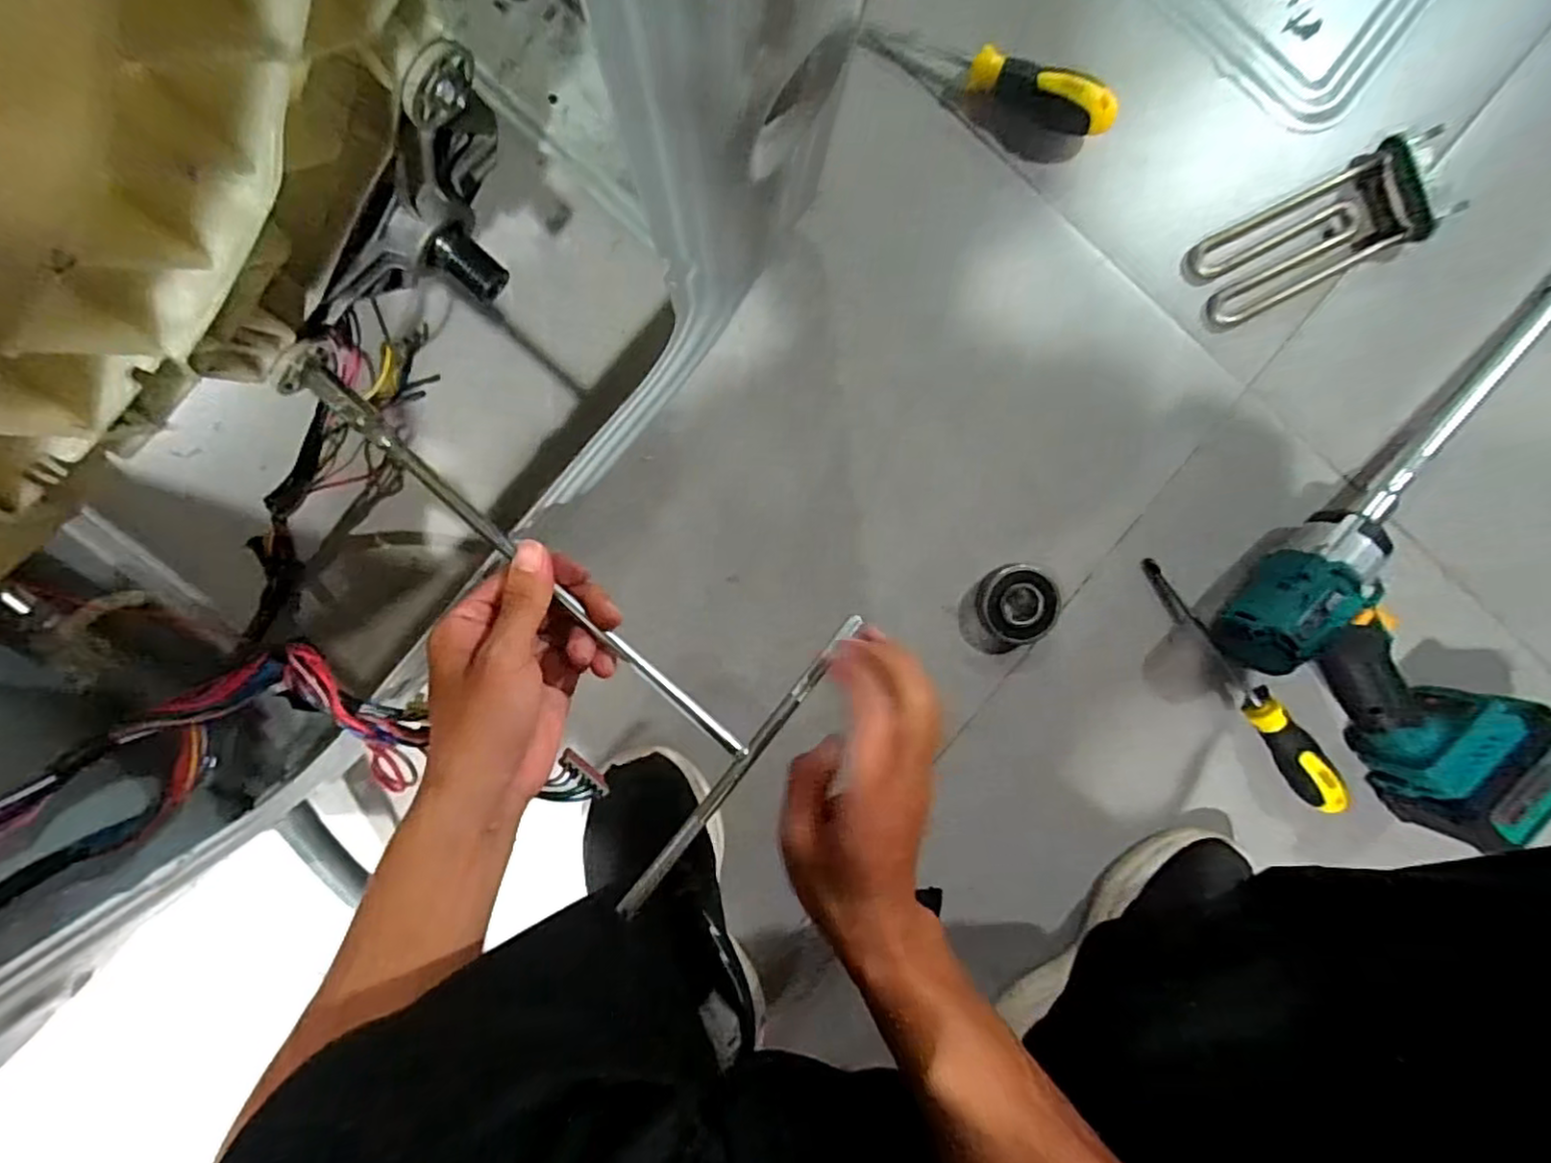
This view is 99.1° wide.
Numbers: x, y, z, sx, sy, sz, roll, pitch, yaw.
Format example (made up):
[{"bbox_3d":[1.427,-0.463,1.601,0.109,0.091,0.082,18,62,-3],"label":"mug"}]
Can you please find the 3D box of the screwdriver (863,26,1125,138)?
[{"bbox_3d":[0.149,-0.346,0.455,0.175,0.028,0.030,16,95,-5],"label":"screwdriver"}]

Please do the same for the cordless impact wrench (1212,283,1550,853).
[{"bbox_3d":[0.562,-0.025,0.494,0.252,0.088,0.406,42,93,-7],"label":"cordless impact wrench"}]

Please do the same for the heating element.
[{"bbox_3d":[0.407,-0.261,0.489,0.181,0.020,0.072,-25,97,0],"label":"heating element"}]

